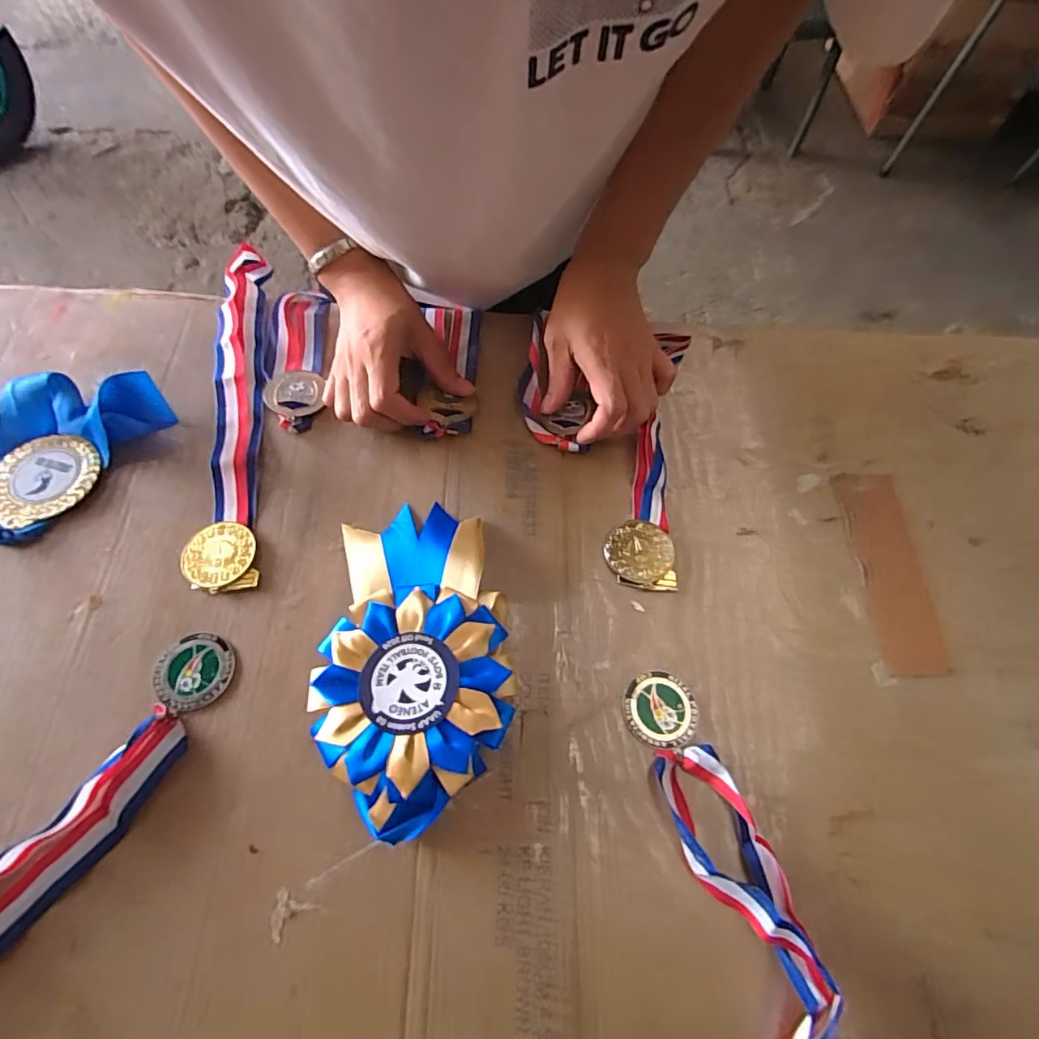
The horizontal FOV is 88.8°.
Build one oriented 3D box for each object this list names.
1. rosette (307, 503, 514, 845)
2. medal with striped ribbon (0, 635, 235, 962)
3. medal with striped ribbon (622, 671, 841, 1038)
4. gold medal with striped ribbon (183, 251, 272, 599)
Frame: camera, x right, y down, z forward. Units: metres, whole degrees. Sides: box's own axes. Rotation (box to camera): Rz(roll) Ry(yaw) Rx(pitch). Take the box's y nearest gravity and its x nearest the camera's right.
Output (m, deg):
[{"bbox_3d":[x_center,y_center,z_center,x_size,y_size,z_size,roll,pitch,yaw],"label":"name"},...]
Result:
[{"bbox_3d":[-0.070,0.084,0.345,0.124,0.036,0.208,-2,66,-4],"label":"rosette"},{"bbox_3d":[-0.288,0.201,0.286,0.063,0.022,0.319,35,68,12],"label":"medal with striped ribbon"},{"bbox_3d":[0.147,0.226,0.298,0.086,0.029,0.286,-31,71,-16],"label":"medal with striped ribbon"},{"bbox_3d":[-0.233,-0.097,0.430,0.047,0.013,0.317,-7,67,-7],"label":"gold medal with striped ribbon"}]

